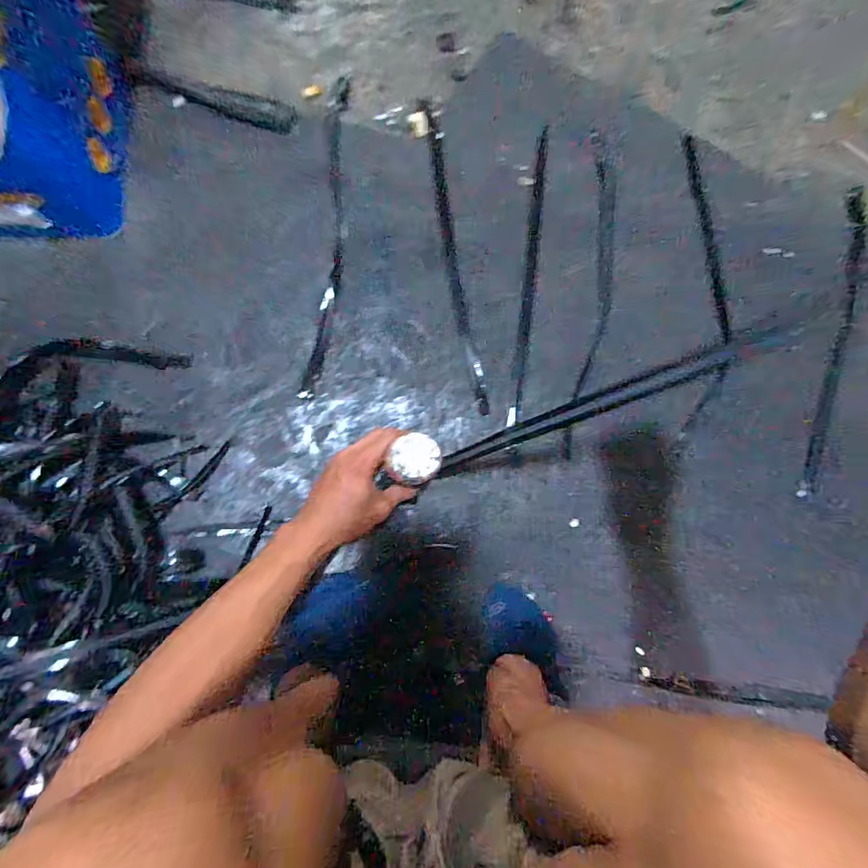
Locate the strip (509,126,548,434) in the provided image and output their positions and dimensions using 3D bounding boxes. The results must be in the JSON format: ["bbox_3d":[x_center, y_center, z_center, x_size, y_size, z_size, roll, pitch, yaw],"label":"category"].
[{"bbox_3d":[0.133,-0.226,0.630,0.018,0.010,0.431,7,82,-4],"label":"strip"}]

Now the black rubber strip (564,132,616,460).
[{"bbox_3d":[0.226,-0.200,0.635,0.046,0.008,0.470,8,82,-4],"label":"black rubber strip"}]

